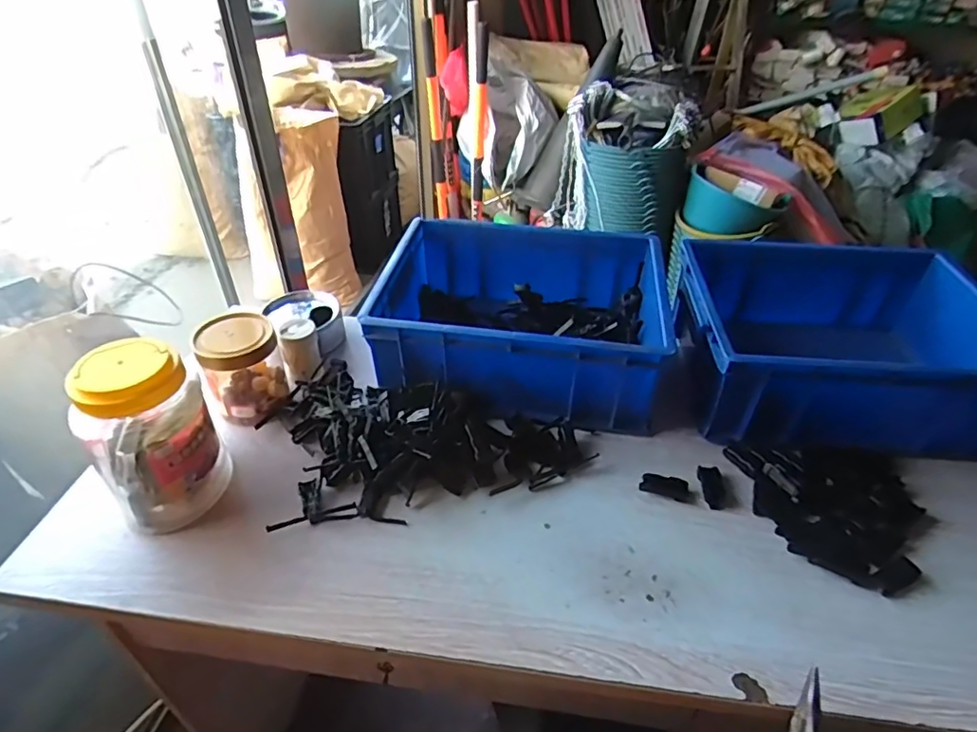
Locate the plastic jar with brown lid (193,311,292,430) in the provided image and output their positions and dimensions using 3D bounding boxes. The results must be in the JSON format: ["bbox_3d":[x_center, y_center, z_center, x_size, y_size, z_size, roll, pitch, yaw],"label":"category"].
[{"bbox_3d":[-0.282,0.000,0.652,0.086,0.095,0.088,-21,45,-25],"label":"plastic jar with brown lid"}]

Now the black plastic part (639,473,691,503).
[{"bbox_3d":[0.186,0.126,0.593,0.050,0.011,0.024,16,42,16],"label":"black plastic part"}]

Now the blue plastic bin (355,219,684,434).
[{"bbox_3d":[0.043,-0.061,0.726,0.340,0.131,0.267,4,40,2],"label":"blue plastic bin"}]

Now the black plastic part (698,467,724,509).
[{"bbox_3d":[0.235,0.127,0.593,0.024,0.009,0.048,4,40,3],"label":"black plastic part"}]

